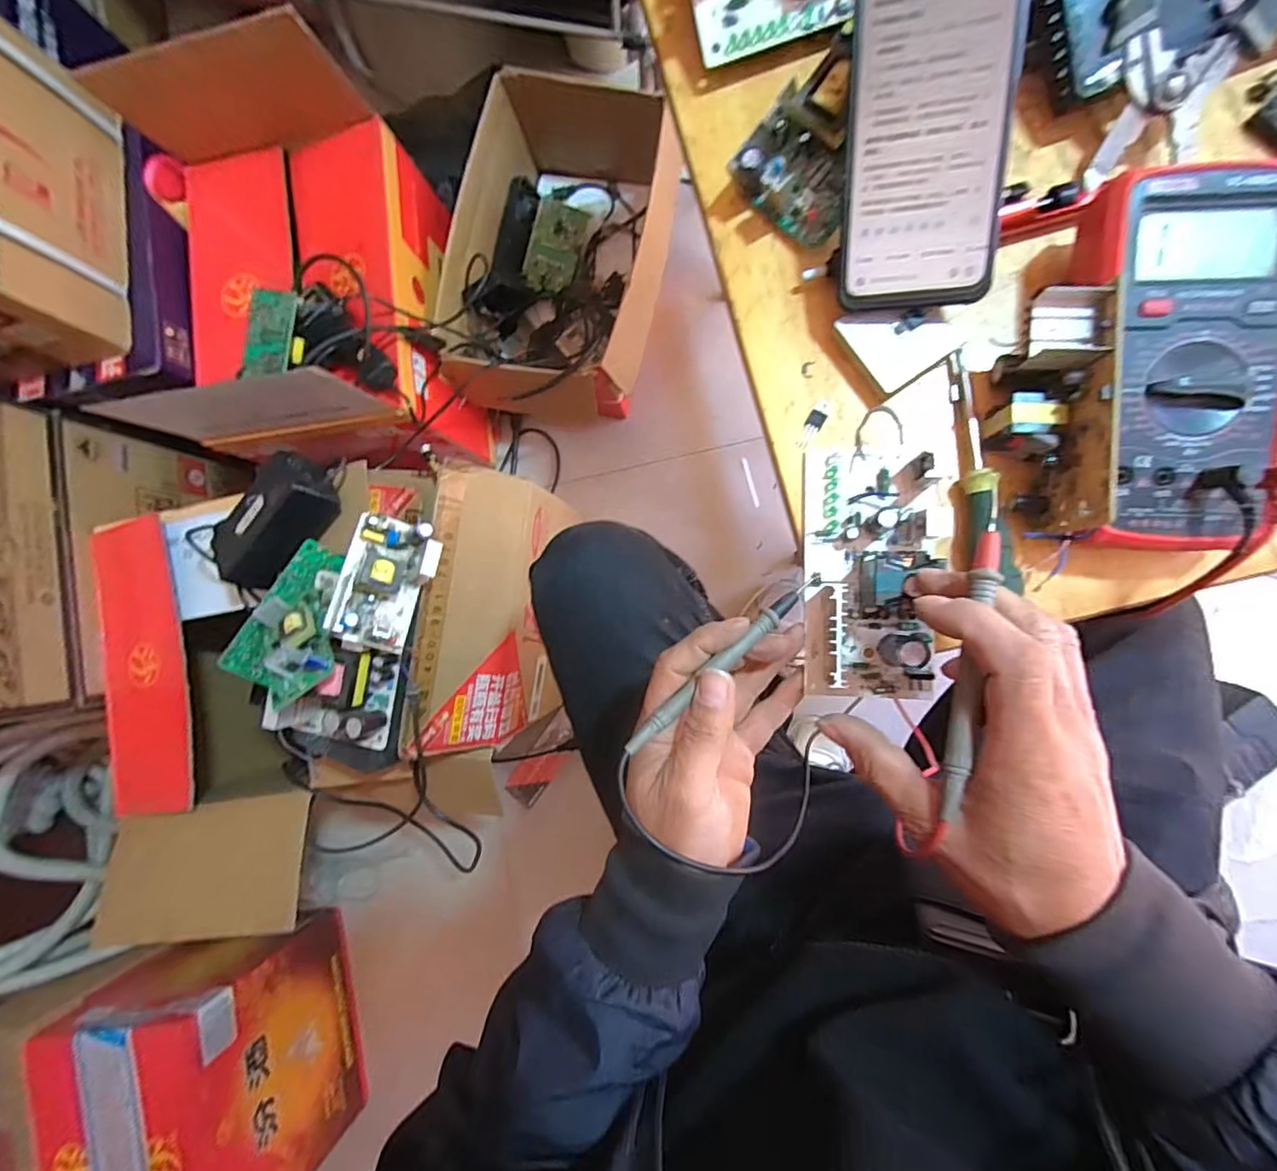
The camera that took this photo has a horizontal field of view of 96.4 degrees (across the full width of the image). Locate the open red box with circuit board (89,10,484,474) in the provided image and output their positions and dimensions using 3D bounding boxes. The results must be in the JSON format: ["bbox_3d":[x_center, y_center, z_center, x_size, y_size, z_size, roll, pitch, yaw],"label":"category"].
[{"bbox_3d":[-0.433,-0.385,0.806,0.310,0.364,0.436,-5,87,9],"label":"open red box with circuit board"}]

